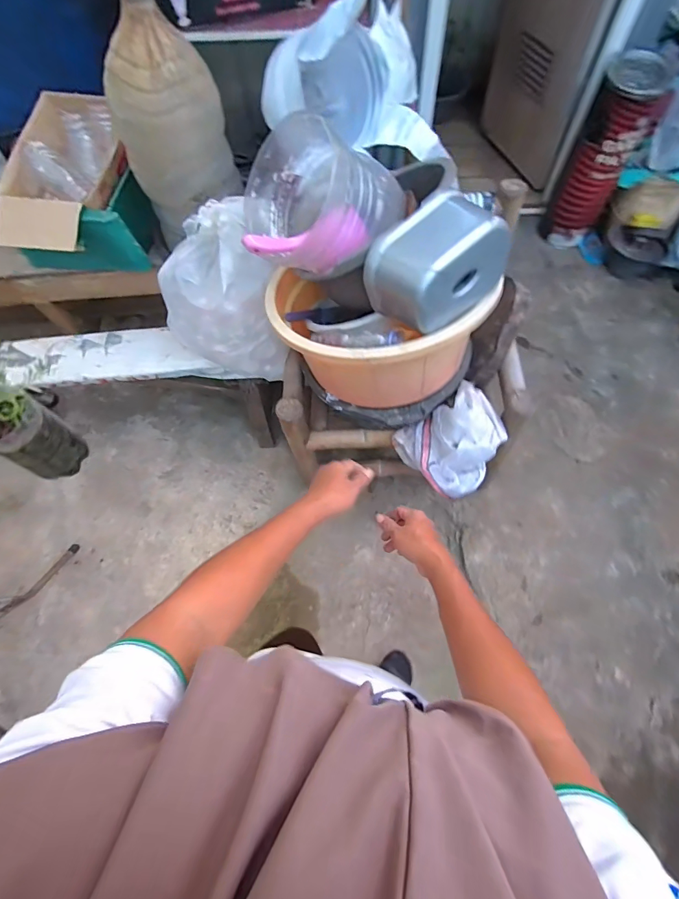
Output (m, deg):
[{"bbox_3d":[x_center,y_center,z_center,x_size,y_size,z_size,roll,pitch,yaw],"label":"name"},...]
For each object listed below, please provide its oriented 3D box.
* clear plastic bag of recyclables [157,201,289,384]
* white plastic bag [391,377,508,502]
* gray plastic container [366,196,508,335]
[{"bbox_3d":[-0.279,-0.379,1.037,0.312,0.352,0.248,21,68,12],"label":"clear plastic bag of recyclables"},{"bbox_3d":[0.299,-0.022,1.059,0.218,0.193,0.234,-37,68,-14],"label":"white plastic bag"},{"bbox_3d":[0.180,-0.347,0.753,0.226,0.137,0.180,-38,69,-14],"label":"gray plastic container"}]

